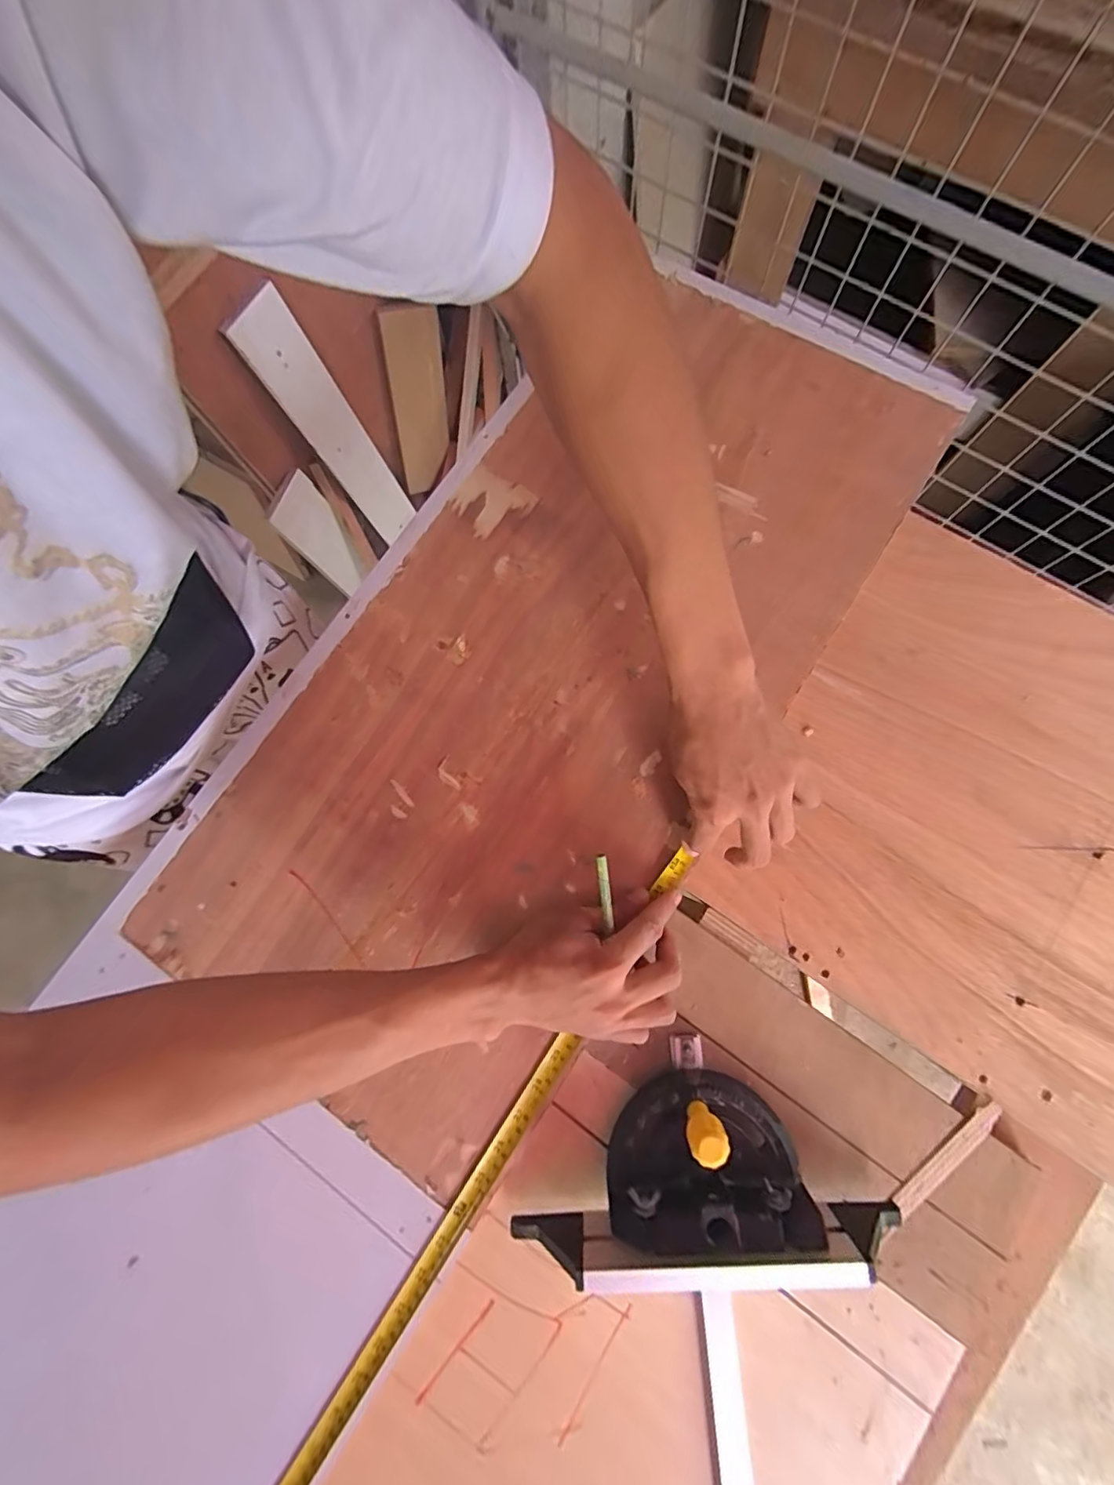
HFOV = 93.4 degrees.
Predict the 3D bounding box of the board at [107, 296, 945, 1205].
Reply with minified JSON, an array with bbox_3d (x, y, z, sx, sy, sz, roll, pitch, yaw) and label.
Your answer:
[{"bbox_3d":[0.010,-0.084,0.482,0.363,0.014,0.810,33,81,9],"label":"board"}]

